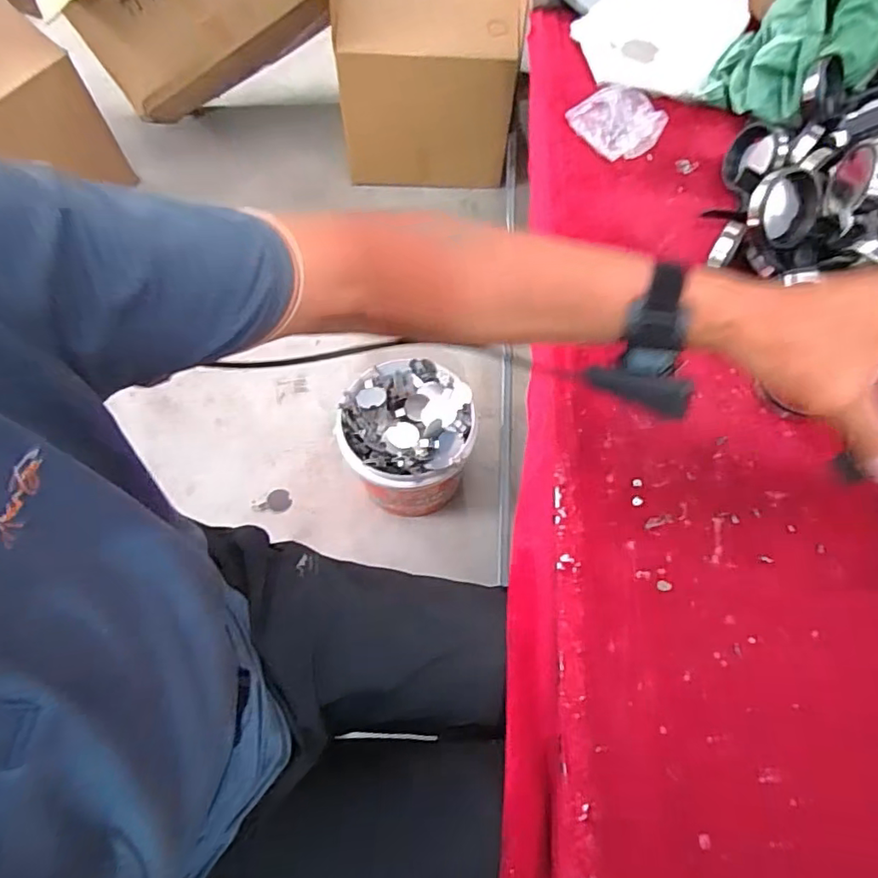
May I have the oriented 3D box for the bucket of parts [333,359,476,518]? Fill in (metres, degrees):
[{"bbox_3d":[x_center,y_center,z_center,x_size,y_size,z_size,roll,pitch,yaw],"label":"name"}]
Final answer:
[{"bbox_3d":[-0.060,0.002,1.109,0.243,0.211,0.238,-1,65,1],"label":"bucket of parts"}]

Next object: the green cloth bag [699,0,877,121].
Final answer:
[{"bbox_3d":[0.459,-0.497,0.677,0.272,0.121,0.138,-34,67,2],"label":"green cloth bag"}]

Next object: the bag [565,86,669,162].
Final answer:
[{"bbox_3d":[0.214,-0.386,0.699,0.087,0.033,0.099,-30,67,-12],"label":"bag"}]

